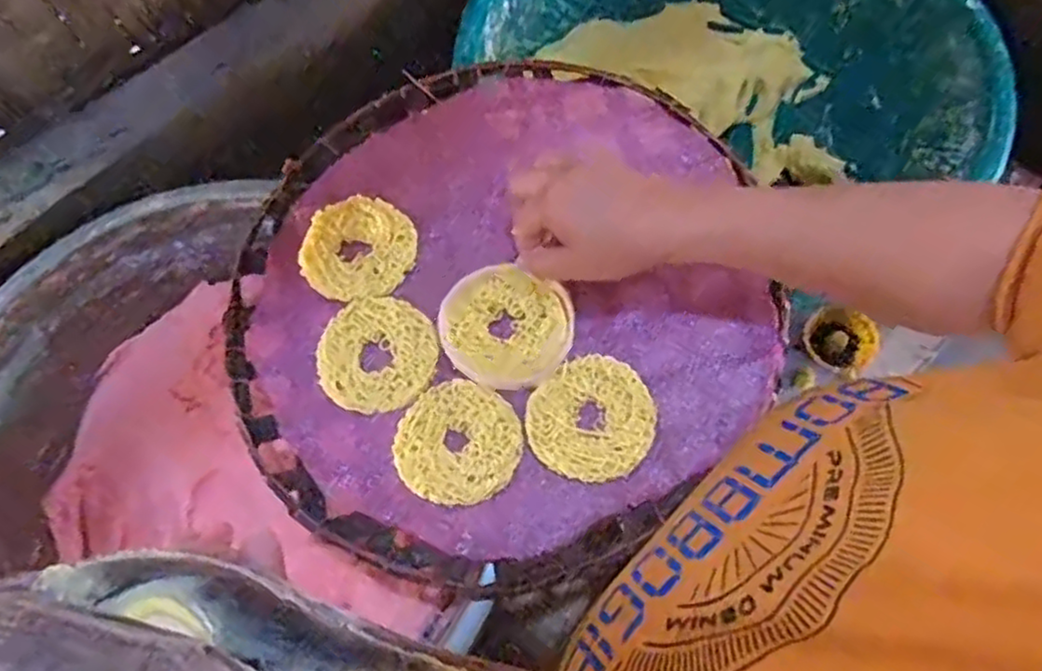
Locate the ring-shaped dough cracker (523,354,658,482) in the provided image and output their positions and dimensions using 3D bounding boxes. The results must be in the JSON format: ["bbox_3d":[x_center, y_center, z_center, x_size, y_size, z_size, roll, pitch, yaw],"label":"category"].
[{"bbox_3d":[0.046,0.053,0.442,0.080,0.004,0.076,-1,69,2],"label":"ring-shaped dough cracker"}]

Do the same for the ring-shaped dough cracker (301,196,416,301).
[{"bbox_3d":[-0.116,-0.062,0.497,0.078,0.011,0.074,-12,69,-2],"label":"ring-shaped dough cracker"}]

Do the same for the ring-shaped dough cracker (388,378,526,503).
[{"bbox_3d":[-0.040,0.069,0.445,0.078,0.004,0.075,-1,69,2],"label":"ring-shaped dough cracker"}]

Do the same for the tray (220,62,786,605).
[{"bbox_3d":[-0.017,-0.028,0.482,0.355,0.023,0.368,-1,69,2],"label":"tray"}]

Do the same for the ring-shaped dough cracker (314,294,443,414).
[{"bbox_3d":[-0.097,0.013,0.471,0.079,0.004,0.080,38,75,15],"label":"ring-shaped dough cracker"}]

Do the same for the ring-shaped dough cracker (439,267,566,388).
[{"bbox_3d":[-0.010,-0.006,0.468,0.083,0.009,0.078,-1,69,2],"label":"ring-shaped dough cracker"}]

